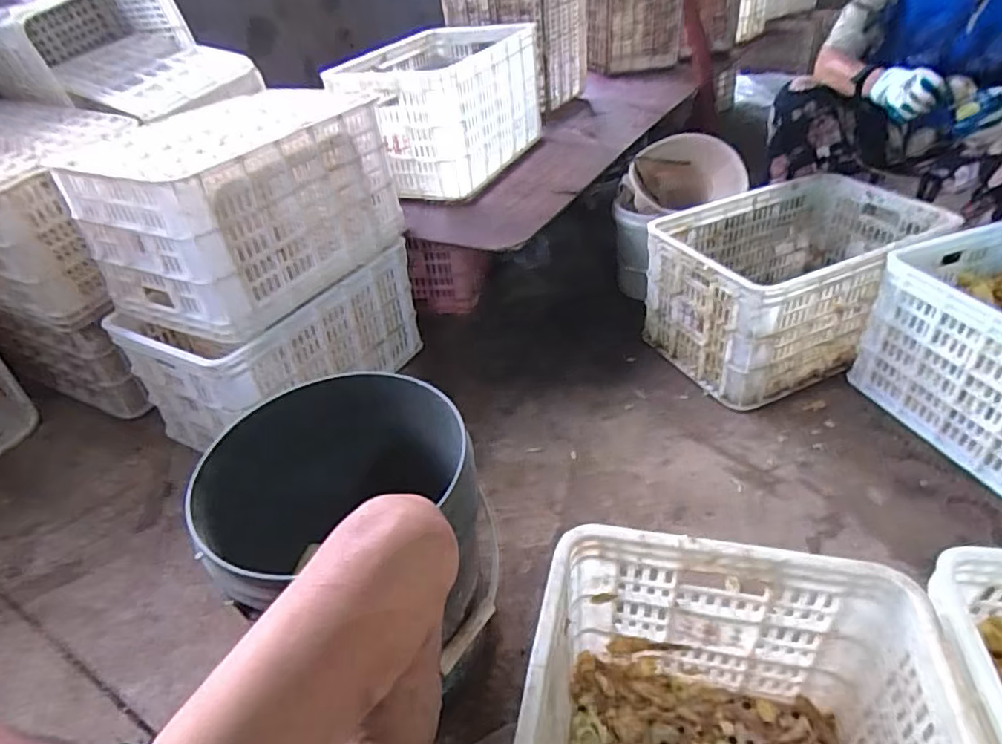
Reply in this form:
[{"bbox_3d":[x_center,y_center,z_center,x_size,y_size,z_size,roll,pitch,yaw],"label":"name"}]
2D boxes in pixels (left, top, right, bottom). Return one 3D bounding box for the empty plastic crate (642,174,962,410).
[{"bbox_3d":[0.644,-0.205,1.317,0.573,0.283,0.360,-21,41,-19],"label":"empty plastic crate"}]

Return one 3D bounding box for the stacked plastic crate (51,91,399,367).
[{"bbox_3d":[-0.485,-0.338,1.180,0.362,0.295,0.545,19,43,28],"label":"stacked plastic crate"}]

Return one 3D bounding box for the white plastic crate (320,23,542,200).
[{"bbox_3d":[-0.145,-0.705,1.577,0.381,0.280,0.566,11,40,20],"label":"white plastic crate"}]

